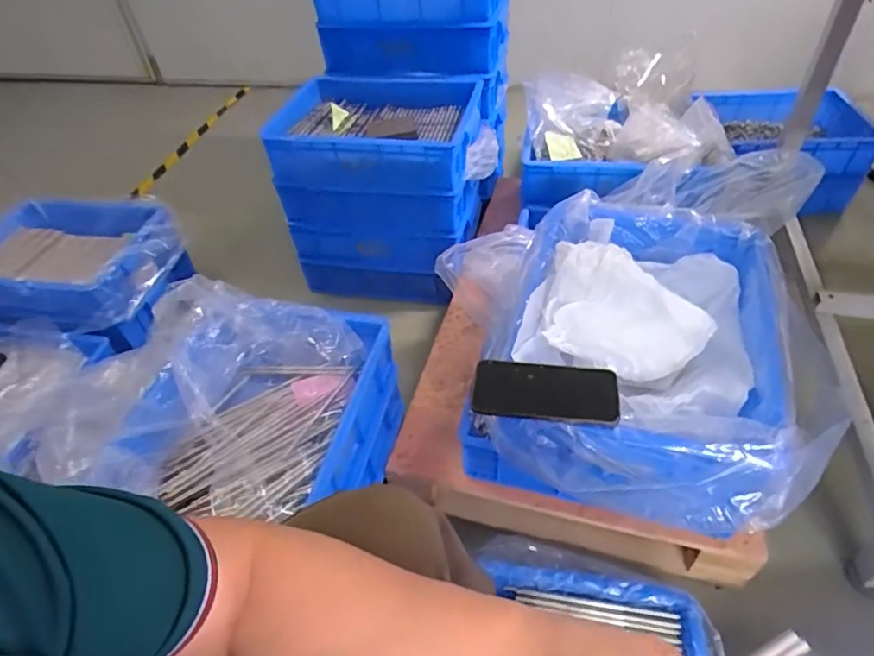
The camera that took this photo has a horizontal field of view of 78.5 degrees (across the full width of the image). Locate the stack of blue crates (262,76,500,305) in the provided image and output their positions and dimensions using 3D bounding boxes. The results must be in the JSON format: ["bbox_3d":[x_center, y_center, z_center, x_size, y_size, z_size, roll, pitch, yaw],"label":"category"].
[{"bbox_3d":[-0.107,-0.306,1.216,0.413,0.400,0.261,9,47,14],"label":"stack of blue crates"}]

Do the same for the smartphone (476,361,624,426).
[{"bbox_3d":[0.122,0.072,0.610,0.159,0.015,0.077,2,46,7],"label":"smartphone"}]

